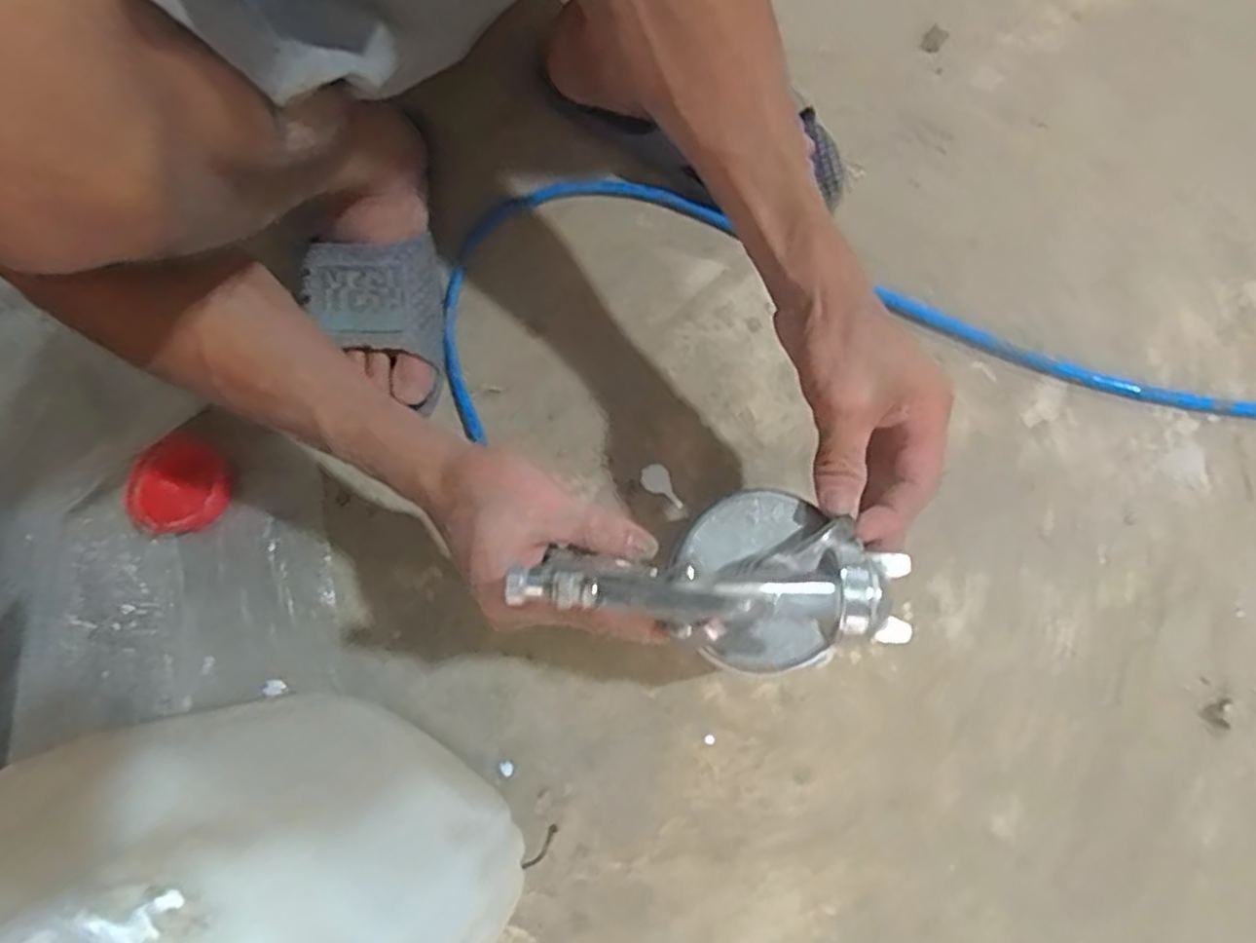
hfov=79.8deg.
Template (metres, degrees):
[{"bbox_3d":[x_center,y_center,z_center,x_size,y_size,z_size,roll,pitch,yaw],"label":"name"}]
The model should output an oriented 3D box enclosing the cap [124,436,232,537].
[{"bbox_3d":[-0.328,0.010,0.542,0.071,0.020,0.070,-1,81,5],"label":"cap"}]

